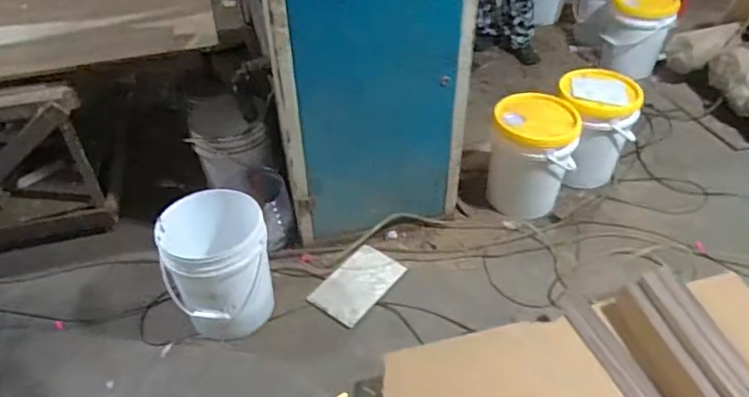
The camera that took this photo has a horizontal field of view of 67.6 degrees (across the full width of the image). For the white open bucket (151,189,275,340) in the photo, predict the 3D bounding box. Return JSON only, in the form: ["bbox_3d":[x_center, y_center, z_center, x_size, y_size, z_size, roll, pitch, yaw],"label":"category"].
[{"bbox_3d":[-0.471,0.210,1.713,0.301,0.375,0.289,-1,41,1],"label":"white open bucket"}]

